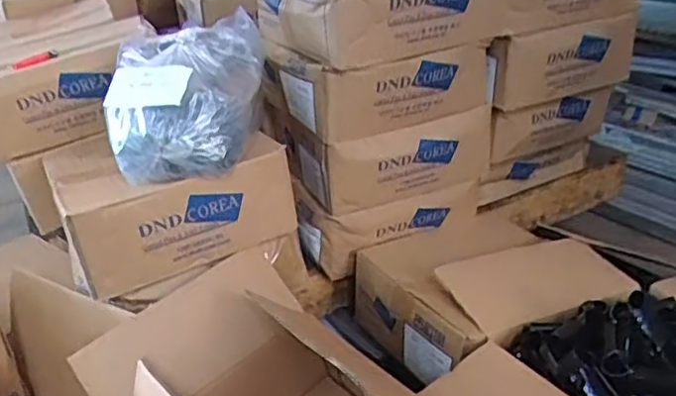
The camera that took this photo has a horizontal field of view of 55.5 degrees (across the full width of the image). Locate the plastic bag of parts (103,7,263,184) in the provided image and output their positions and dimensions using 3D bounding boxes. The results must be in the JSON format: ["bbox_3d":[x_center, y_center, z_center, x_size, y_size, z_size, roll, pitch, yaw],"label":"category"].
[{"bbox_3d":[-0.226,-0.154,0.968,0.205,0.158,0.242,-3,26,-4],"label":"plastic bag of parts"}]

